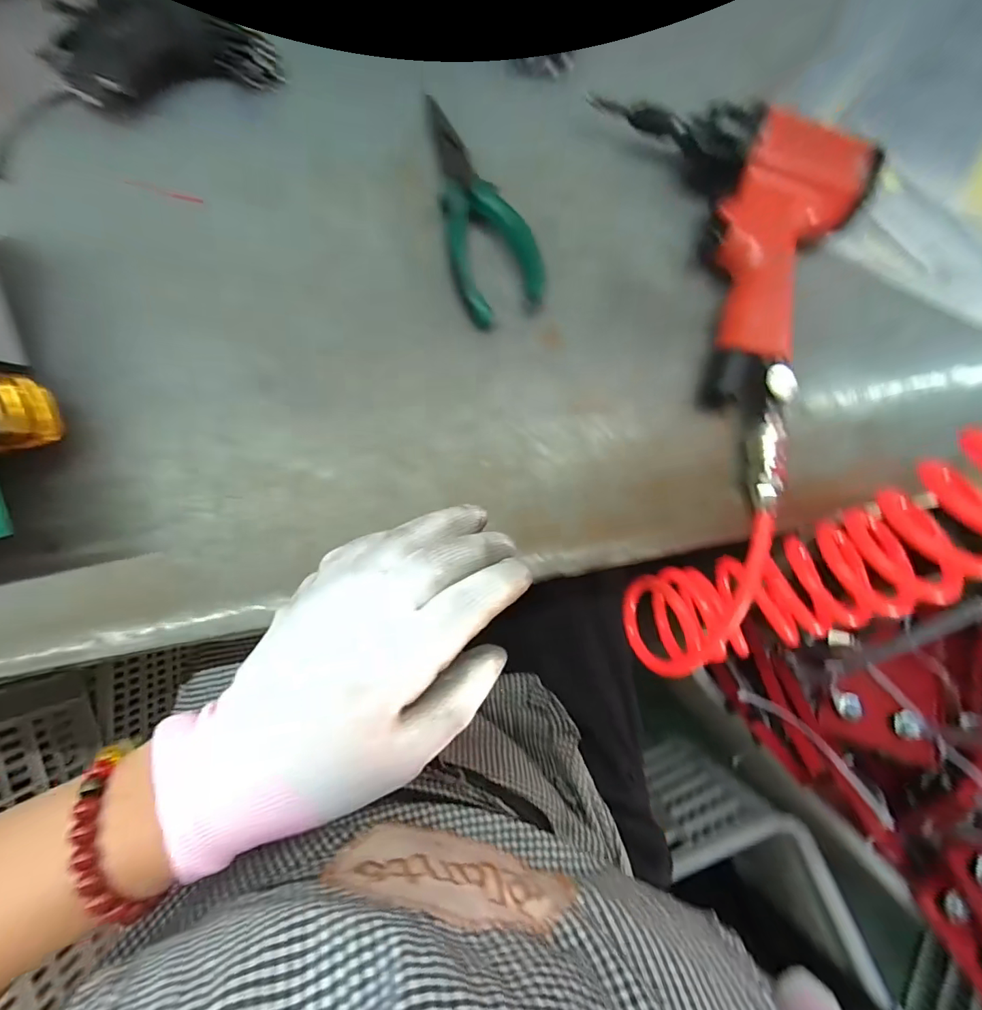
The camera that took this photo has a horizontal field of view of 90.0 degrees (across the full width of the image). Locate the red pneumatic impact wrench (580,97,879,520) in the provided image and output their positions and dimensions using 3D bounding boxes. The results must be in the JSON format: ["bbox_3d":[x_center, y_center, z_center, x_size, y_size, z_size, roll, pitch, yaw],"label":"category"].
[{"bbox_3d":[0.175,-0.150,0.302,0.131,0.043,0.274,-19,84,-4],"label":"red pneumatic impact wrench"}]

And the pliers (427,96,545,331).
[{"bbox_3d":[-0.004,-0.189,0.309,0.052,0.016,0.149,-10,83,-3],"label":"pliers"}]

